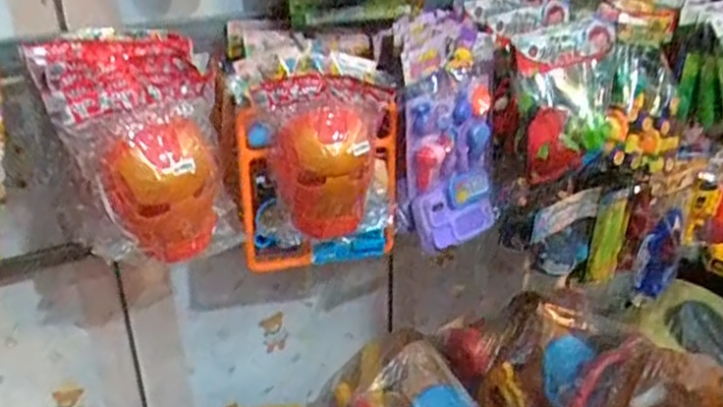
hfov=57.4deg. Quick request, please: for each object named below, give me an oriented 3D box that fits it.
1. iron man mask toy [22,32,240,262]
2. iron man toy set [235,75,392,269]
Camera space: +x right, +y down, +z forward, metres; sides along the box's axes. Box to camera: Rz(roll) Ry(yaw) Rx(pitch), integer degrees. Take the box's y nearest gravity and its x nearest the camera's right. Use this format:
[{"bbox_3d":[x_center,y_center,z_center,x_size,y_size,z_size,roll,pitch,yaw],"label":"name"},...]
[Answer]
[{"bbox_3d":[-0.329,-0.083,0.979,0.216,0.273,0.258,-17,33,-28],"label":"iron man mask toy"},{"bbox_3d":[-0.069,-0.038,1.079,0.251,0.325,0.118,-3,29,-6],"label":"iron man toy set"}]

